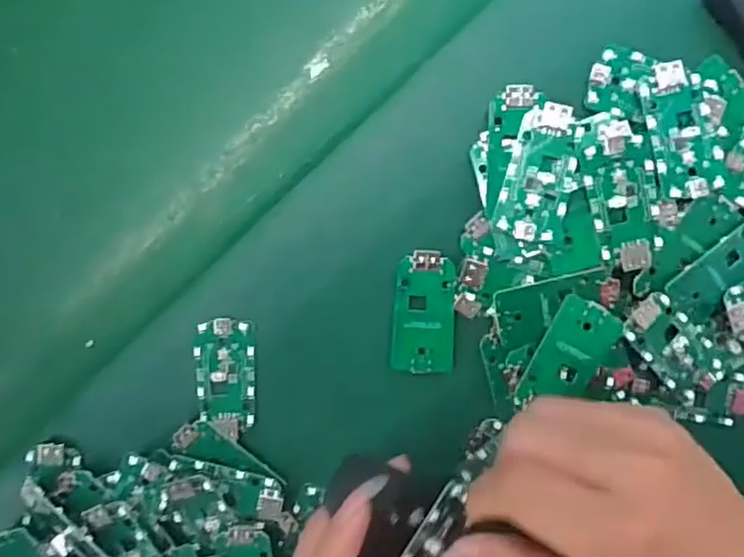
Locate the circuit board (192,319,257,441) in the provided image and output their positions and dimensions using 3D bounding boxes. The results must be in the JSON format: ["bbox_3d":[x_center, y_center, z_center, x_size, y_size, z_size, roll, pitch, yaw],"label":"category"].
[{"bbox_3d":[-0.077,0.052,0.332,0.030,0.007,0.060,1,97,3],"label":"circuit board"}]

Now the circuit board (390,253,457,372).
[{"bbox_3d":[0.027,0.018,0.325,0.031,0.006,0.063,4,97,3],"label":"circuit board"}]

